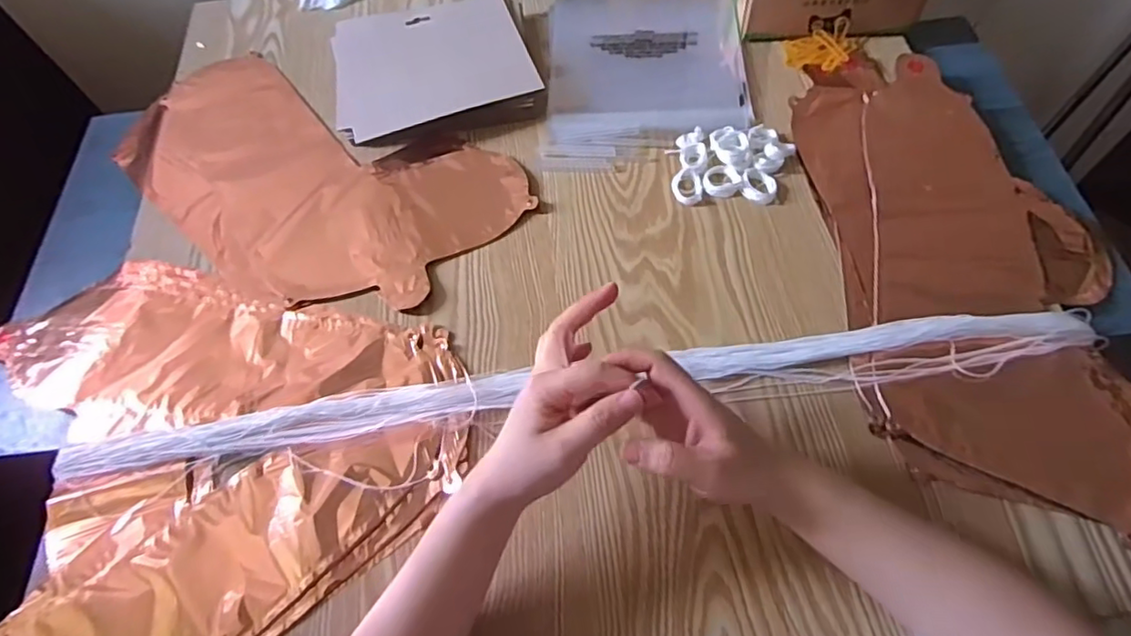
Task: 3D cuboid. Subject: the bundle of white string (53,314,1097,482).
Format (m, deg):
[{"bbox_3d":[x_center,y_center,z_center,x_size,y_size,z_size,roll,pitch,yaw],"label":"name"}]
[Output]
[{"bbox_3d":[0.010,0.053,0.461,0.776,0.030,0.039,-8,61,0],"label":"bundle of white string"}]

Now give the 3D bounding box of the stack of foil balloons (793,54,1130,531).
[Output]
[{"bbox_3d":[0.338,-0.057,0.508,0.223,0.016,0.429,-2,62,3],"label":"stack of foil balloons"}]

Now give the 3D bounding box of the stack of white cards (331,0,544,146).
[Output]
[{"bbox_3d":[-0.137,-0.268,0.636,0.198,0.030,0.166,-13,61,-3],"label":"stack of white cards"}]

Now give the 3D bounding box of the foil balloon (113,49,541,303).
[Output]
[{"bbox_3d":[-0.261,-0.135,0.597,0.424,0.028,0.219,26,68,14],"label":"foil balloon"}]

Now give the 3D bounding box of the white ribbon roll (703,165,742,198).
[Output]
[{"bbox_3d":[0.144,-0.125,0.555,0.032,0.006,0.032,-2,62,4],"label":"white ribbon roll"}]

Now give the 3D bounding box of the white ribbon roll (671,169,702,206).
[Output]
[{"bbox_3d":[0.112,-0.121,0.556,0.028,0.006,0.037,5,62,7],"label":"white ribbon roll"}]

